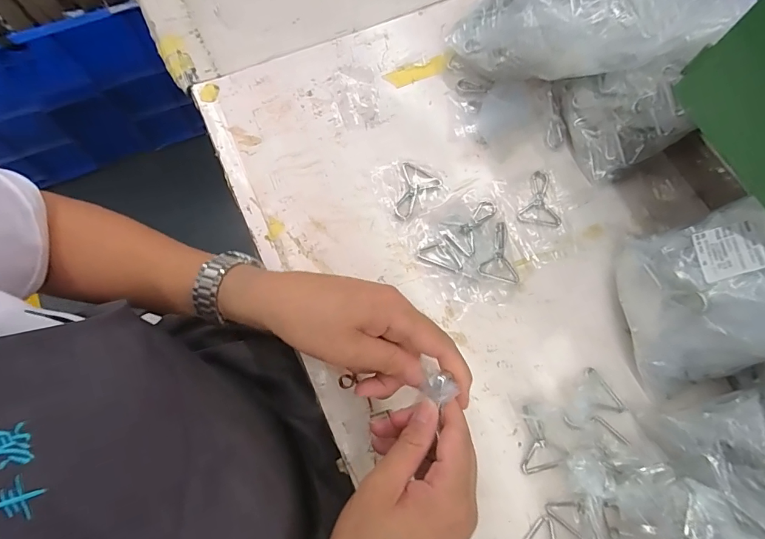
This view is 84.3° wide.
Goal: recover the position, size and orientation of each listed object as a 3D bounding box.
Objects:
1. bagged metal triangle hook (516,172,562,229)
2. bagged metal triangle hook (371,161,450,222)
[{"bbox_3d":[0.174,-0.079,0.468,0.048,0.005,0.066,7,72,0],"label":"bagged metal triangle hook"},{"bbox_3d":[0.029,-0.090,0.456,0.068,0.004,0.069,-31,76,-12],"label":"bagged metal triangle hook"}]

